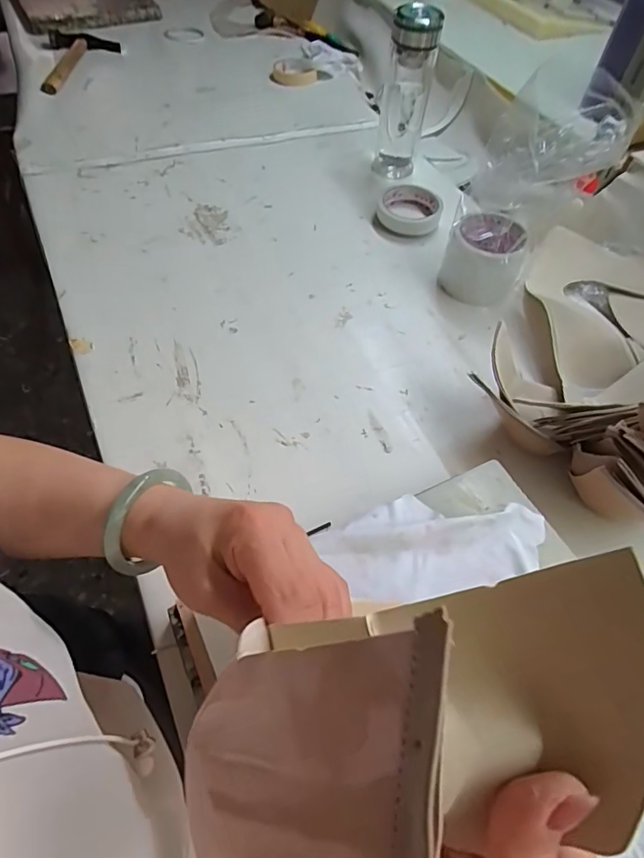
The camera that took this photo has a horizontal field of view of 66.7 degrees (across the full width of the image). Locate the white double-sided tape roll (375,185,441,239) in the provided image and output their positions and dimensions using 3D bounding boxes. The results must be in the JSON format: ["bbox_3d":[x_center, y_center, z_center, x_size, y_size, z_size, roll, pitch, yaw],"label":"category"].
[{"bbox_3d":[0.126,-0.321,0.714,0.088,0.028,0.096,2,55,-3],"label":"white double-sided tape roll"}]

